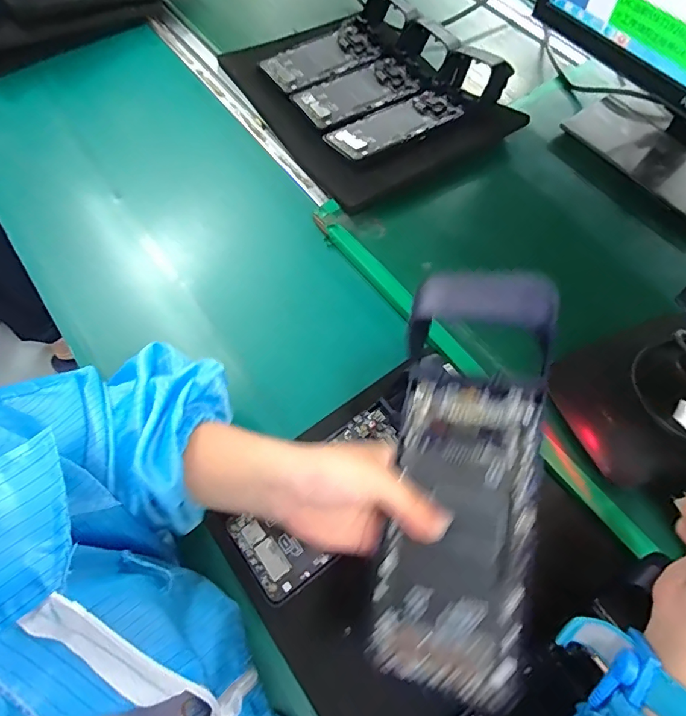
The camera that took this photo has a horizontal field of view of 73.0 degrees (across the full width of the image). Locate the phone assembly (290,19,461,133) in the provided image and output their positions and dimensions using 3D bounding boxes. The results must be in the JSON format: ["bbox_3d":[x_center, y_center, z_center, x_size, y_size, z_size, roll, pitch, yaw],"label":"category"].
[{"bbox_3d":[0.046,-0.365,0.583,0.226,0.036,0.094,-29,67,-15],"label":"phone assembly"}]

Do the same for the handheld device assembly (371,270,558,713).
[{"bbox_3d":[0.068,0.063,0.261,0.082,0.044,0.215,10,78,4],"label":"handheld device assembly"}]

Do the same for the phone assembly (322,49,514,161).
[{"bbox_3d":[0.092,-0.298,0.543,0.229,0.043,0.086,-30,67,-15],"label":"phone assembly"}]

